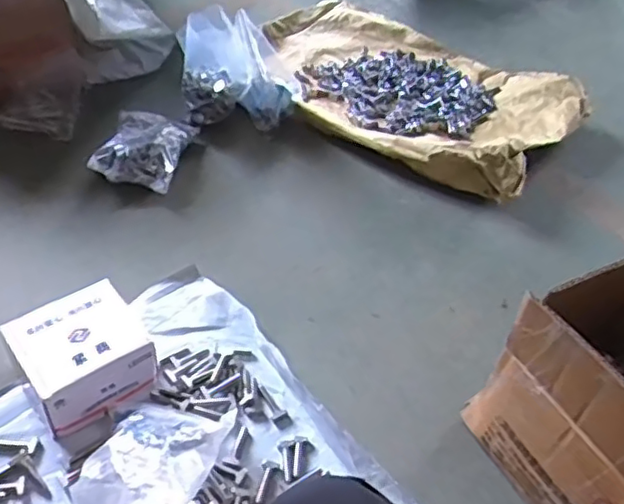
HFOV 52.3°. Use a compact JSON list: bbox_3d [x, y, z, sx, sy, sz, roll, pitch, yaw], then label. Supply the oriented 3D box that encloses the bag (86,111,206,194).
[{"bbox_3d":[-0.302,-0.193,1.156,0.140,0.062,0.195,10,45,2],"label":"bag"}]

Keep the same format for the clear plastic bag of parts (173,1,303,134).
[{"bbox_3d":[-0.137,-0.362,1.251,0.236,0.179,0.163,2,44,-6],"label":"clear plastic bag of parts"}]

